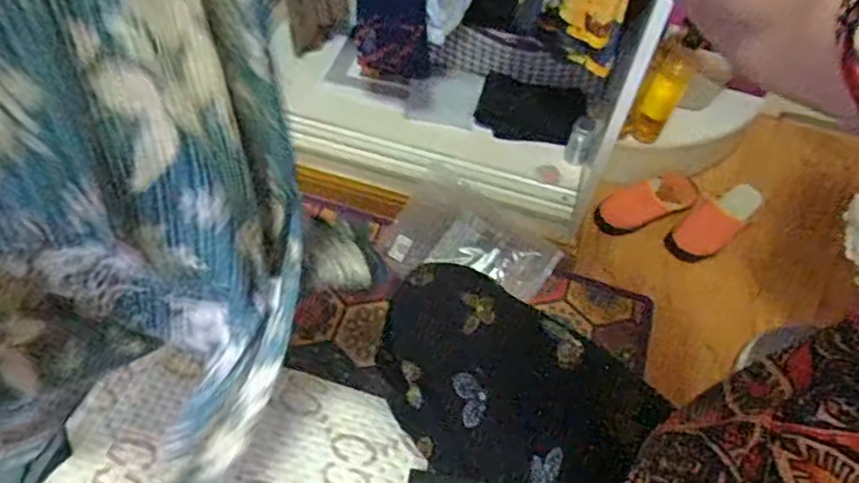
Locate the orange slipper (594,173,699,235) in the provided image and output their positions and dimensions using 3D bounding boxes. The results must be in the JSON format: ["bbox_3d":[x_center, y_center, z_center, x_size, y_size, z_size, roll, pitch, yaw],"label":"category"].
[{"bbox_3d":[0.455,-0.079,1.298,0.242,0.052,0.081,-19,59,-14],"label":"orange slipper"}]

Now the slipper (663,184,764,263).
[{"bbox_3d":[0.585,-0.040,1.273,0.229,0.047,0.099,-38,65,-23],"label":"slipper"}]

